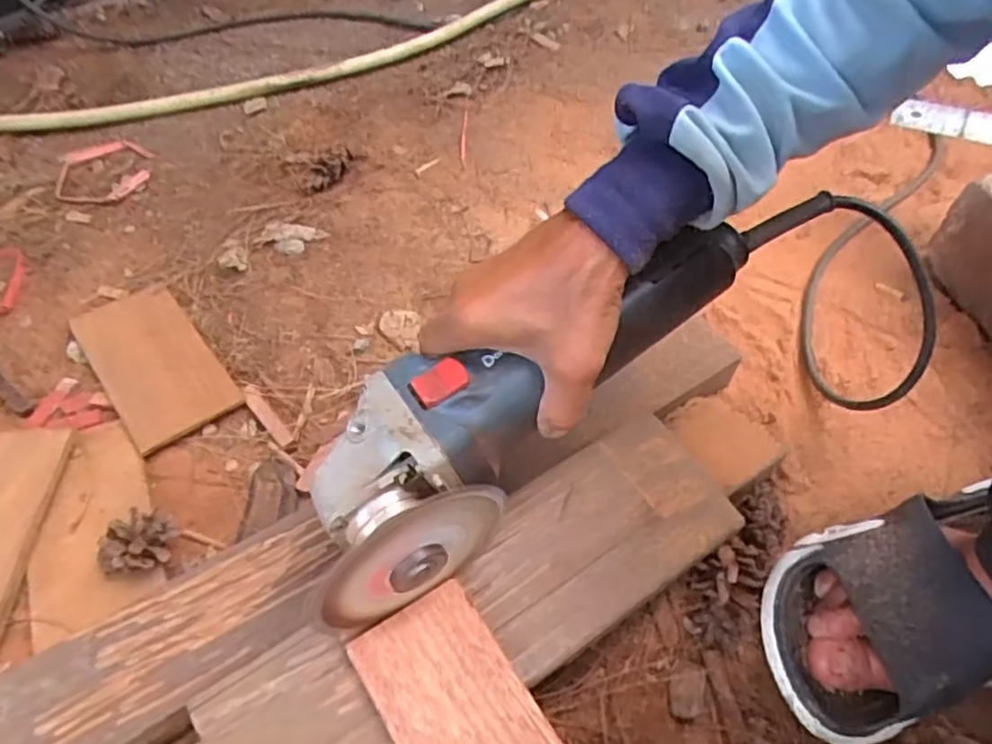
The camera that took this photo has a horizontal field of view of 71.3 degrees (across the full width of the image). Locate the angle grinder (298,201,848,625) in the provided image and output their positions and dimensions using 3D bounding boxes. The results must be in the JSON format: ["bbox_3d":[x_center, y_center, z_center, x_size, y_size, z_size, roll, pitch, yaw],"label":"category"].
[{"bbox_3d":[0.037,-0.003,0.371,0.330,0.076,0.085,-37,62,-12],"label":"angle grinder"}]

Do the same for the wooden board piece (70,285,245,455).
[{"bbox_3d":[-0.267,-0.010,0.536,0.076,0.008,0.158,-34,61,-21],"label":"wooden board piece"}]

